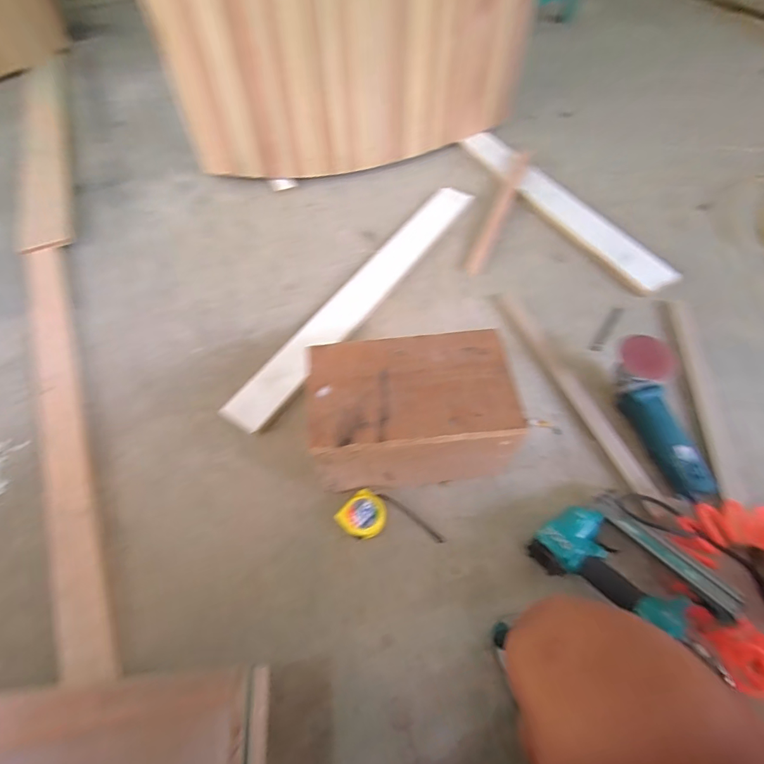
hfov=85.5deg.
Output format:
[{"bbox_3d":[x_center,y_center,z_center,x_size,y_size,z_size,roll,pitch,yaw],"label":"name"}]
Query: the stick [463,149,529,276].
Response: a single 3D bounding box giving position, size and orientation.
[{"bbox_3d":[0.323,-0.482,1.122,0.040,0.025,0.561,18,62,16],"label":"stick"}]

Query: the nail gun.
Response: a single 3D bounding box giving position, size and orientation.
[{"bbox_3d":[0.344,0.268,0.572,0.181,0.062,0.221,-26,60,-11],"label":"nail gun"}]

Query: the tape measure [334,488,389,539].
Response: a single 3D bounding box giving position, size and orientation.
[{"bbox_3d":[-0.027,0.215,0.666,0.069,0.034,0.070,-2,58,4],"label":"tape measure"}]

